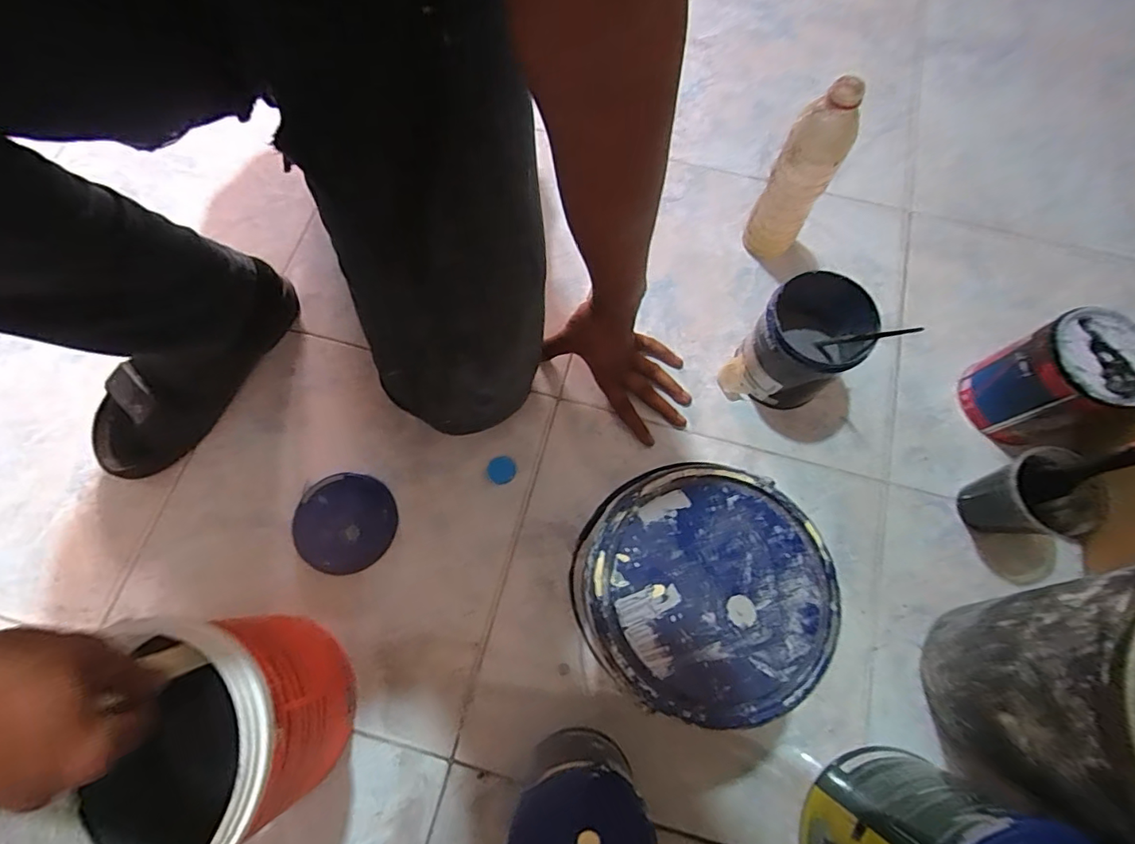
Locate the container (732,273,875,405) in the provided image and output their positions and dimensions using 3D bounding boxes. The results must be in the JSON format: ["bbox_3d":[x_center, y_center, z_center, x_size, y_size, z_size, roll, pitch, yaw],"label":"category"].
[{"bbox_3d":[0.262,-0.090,0.580,0.110,0.128,0.120,42,76,13],"label":"container"}]

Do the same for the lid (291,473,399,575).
[{"bbox_3d":[-0.248,0.112,0.579,0.107,0.017,0.110,0,71,0],"label":"lid"}]

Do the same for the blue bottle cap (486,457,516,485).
[{"bbox_3d":[-0.077,0.057,0.604,0.032,0.004,0.032,0,71,0],"label":"blue bottle cap"}]

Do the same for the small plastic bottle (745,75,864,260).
[{"bbox_3d":[0.258,-0.269,0.586,0.063,0.215,0.056,34,75,11],"label":"small plastic bottle"}]

